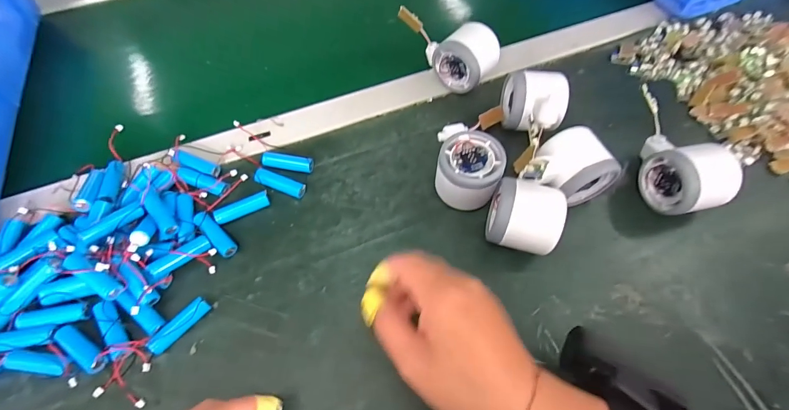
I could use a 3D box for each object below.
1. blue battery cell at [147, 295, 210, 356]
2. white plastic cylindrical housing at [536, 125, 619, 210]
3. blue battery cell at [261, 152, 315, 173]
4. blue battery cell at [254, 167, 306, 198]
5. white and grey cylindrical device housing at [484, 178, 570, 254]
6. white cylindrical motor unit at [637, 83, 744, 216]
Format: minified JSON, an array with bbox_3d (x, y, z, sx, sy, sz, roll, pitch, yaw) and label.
[{"bbox_3d":[-0.175,0.098,0.303,0.014,0.015,0.051,40,68,19],"label":"blue battery cell"},{"bbox_3d":[0.163,-0.034,0.351,0.069,0.052,0.056,-12,63,-7],"label":"white plastic cylindrical housing"},{"bbox_3d":[-0.111,-0.043,0.380,0.053,0.014,0.020,10,62,5],"label":"blue battery cell"},{"bbox_3d":[-0.113,-0.022,0.368,0.050,0.014,0.015,20,63,10],"label":"blue battery cell"},{"bbox_3d":[0.109,0.015,0.324,0.059,0.055,0.063,10,62,5],"label":"white and grey cylindrical device housing"},{"bbox_3d":[0.264,-0.049,0.358,0.048,0.063,0.117,-12,63,-7],"label":"white cylindrical motor unit"}]

